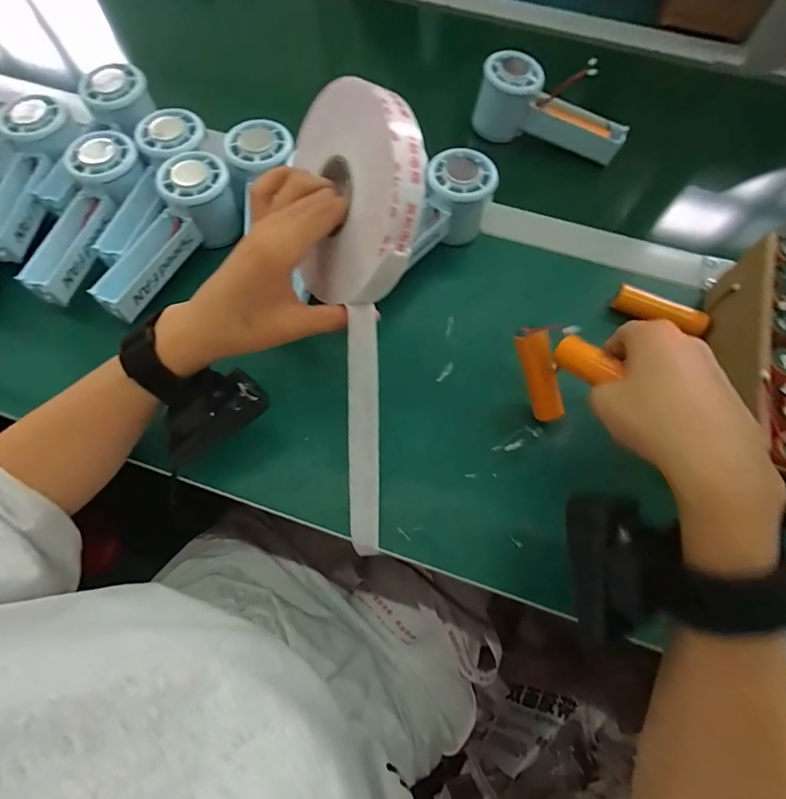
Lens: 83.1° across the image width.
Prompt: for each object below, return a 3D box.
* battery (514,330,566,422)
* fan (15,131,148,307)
[{"bbox_3d":[0.105,-0.017,0.316,0.019,0.019,0.065,-22,106,-11],"label":"battery"},{"bbox_3d":[-0.257,-0.153,0.367,0.045,0.035,0.150,17,81,5],"label":"fan"}]

